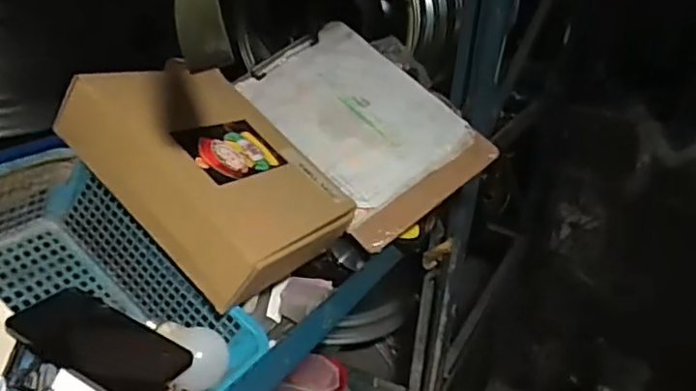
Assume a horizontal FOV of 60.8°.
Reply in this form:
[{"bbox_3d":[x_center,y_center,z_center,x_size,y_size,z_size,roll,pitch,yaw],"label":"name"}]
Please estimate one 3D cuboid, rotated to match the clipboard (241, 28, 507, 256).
[{"bbox_3d":[0.010,-0.102,0.827,0.212,0.017,0.338,-37,60,-15],"label":"clipboard"}]

